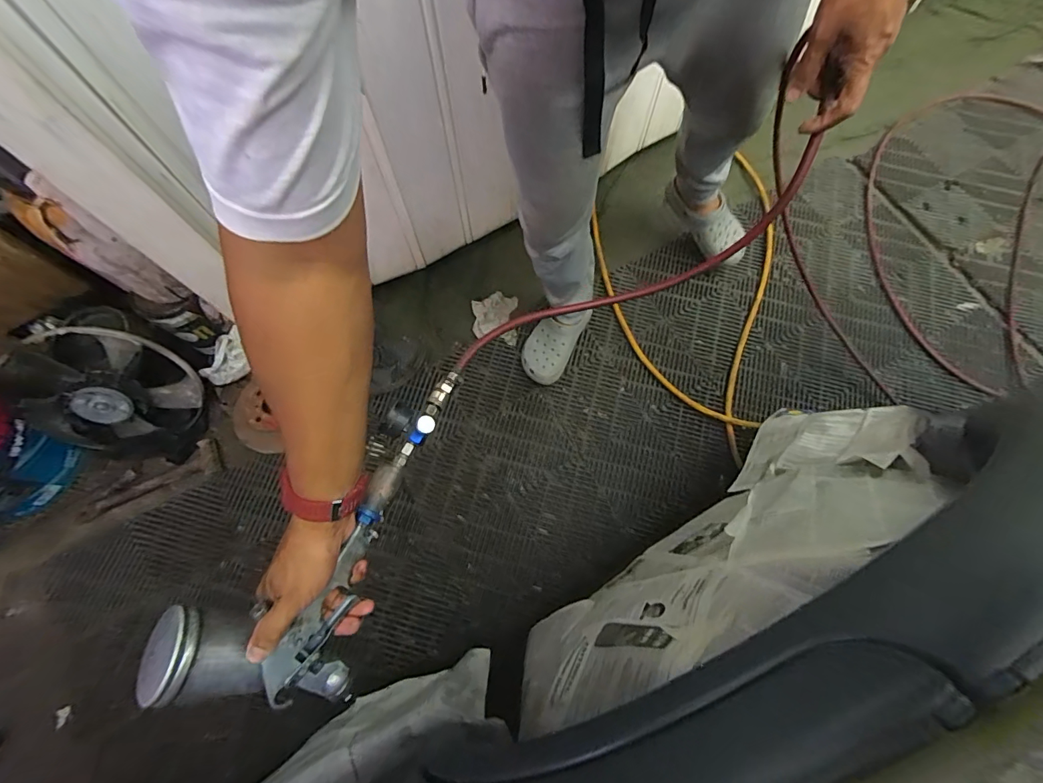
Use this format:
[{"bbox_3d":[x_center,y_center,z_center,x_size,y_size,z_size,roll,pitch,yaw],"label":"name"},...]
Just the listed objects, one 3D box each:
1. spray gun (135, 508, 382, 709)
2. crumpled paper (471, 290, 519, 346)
[{"bbox_3d":[-0.247,0.204,0.446,0.185,0.090,0.185,13,76,-14],"label":"spray gun"},{"bbox_3d":[-0.073,-0.203,1.222,0.120,0.023,0.154,1,71,0],"label":"crumpled paper"}]

